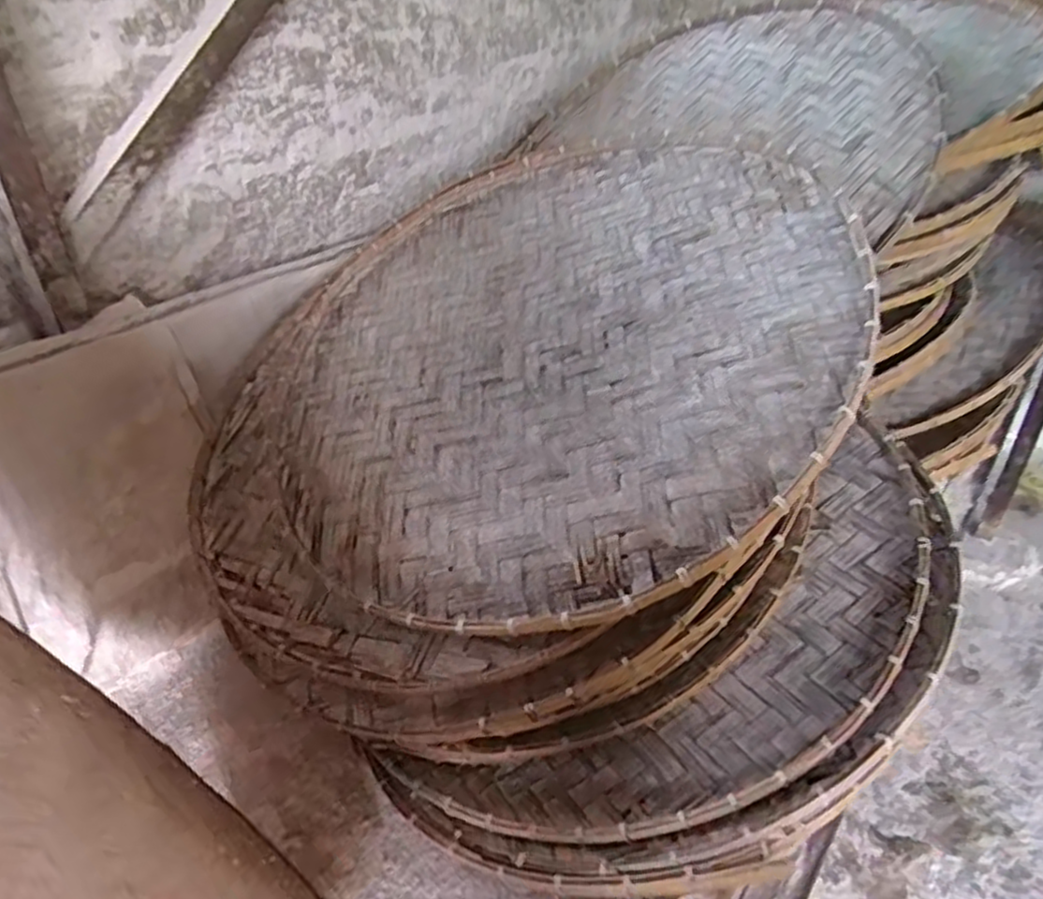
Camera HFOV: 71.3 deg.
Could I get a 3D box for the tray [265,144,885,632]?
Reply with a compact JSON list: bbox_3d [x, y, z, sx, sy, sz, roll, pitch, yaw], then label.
[{"bbox_3d":[0.028,-0.131,0.898,0.698,0.023,0.722,-40,50,-8],"label":"tray"}]

